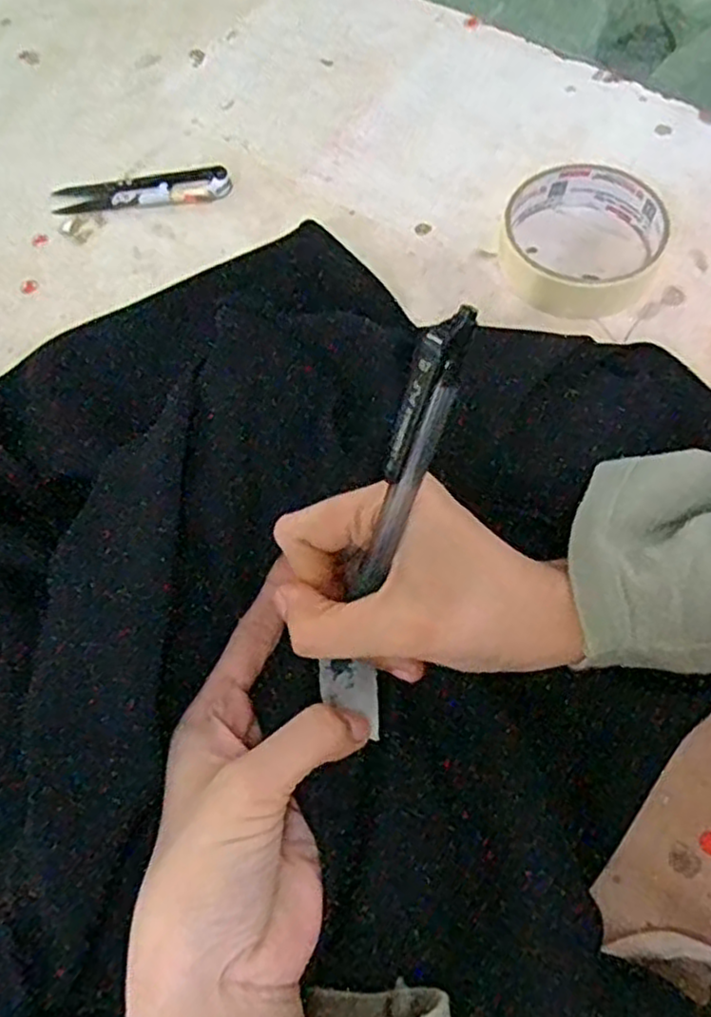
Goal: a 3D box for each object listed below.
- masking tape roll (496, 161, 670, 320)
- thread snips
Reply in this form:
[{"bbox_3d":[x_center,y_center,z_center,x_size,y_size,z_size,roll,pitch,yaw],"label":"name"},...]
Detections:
[{"bbox_3d":[0.117,-0.142,0.375,0.081,0.025,0.081,-1,65,2],"label":"masking tape roll"},{"bbox_3d":[-0.126,-0.186,0.419,0.103,0.009,0.023,-4,65,1],"label":"thread snips"}]

